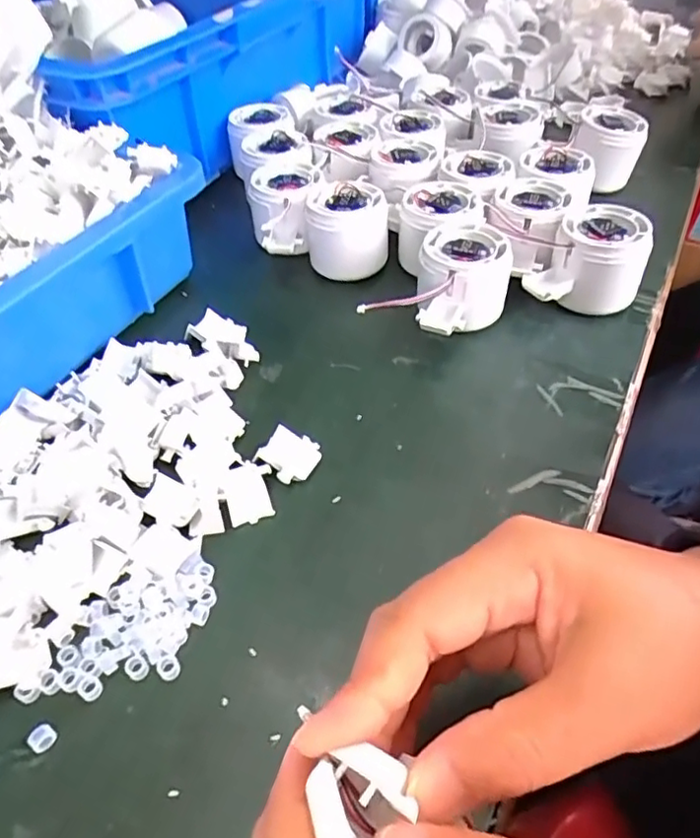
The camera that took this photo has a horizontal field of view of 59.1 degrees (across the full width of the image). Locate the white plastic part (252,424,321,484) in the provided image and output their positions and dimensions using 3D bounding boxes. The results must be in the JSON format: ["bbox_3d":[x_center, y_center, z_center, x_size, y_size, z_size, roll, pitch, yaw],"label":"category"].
[{"bbox_3d":[-0.033,0.019,0.330,0.029,0.011,0.027,23,52,22],"label":"white plastic part"}]

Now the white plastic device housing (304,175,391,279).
[{"bbox_3d":[-0.001,-0.138,0.449,0.057,0.049,0.060,-5,47,-2],"label":"white plastic device housing"}]

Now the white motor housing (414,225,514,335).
[{"bbox_3d":[0.073,-0.082,0.398,0.056,0.054,0.076,4,47,6],"label":"white motor housing"}]

